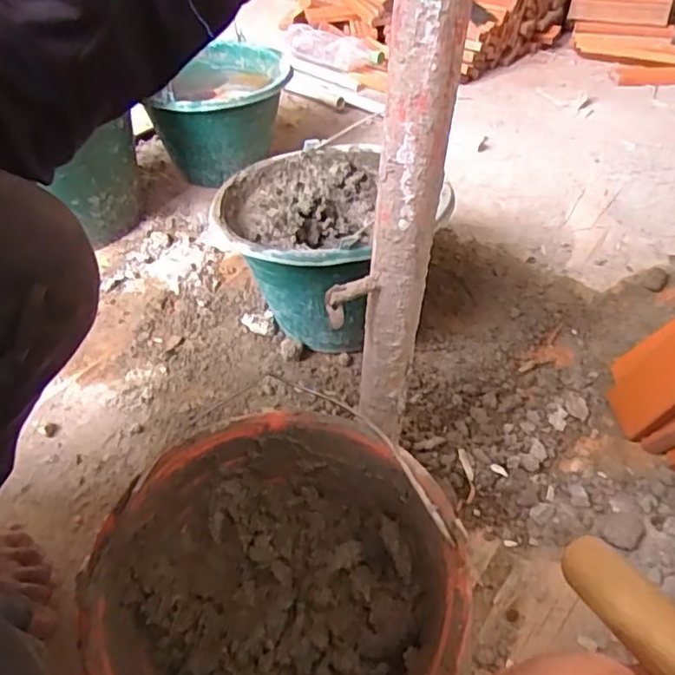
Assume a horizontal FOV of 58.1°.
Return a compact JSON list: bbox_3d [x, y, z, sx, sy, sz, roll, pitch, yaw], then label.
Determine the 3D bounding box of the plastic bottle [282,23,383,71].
[{"bbox_3d":[-0.014,-0.668,1.421,0.277,0.077,0.075,19,48,21],"label":"plastic bottle"}]

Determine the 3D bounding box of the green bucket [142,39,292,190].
[{"bbox_3d":[-0.191,-0.373,1.055,0.203,0.181,0.241,-1,44,1],"label":"green bucket"}]

